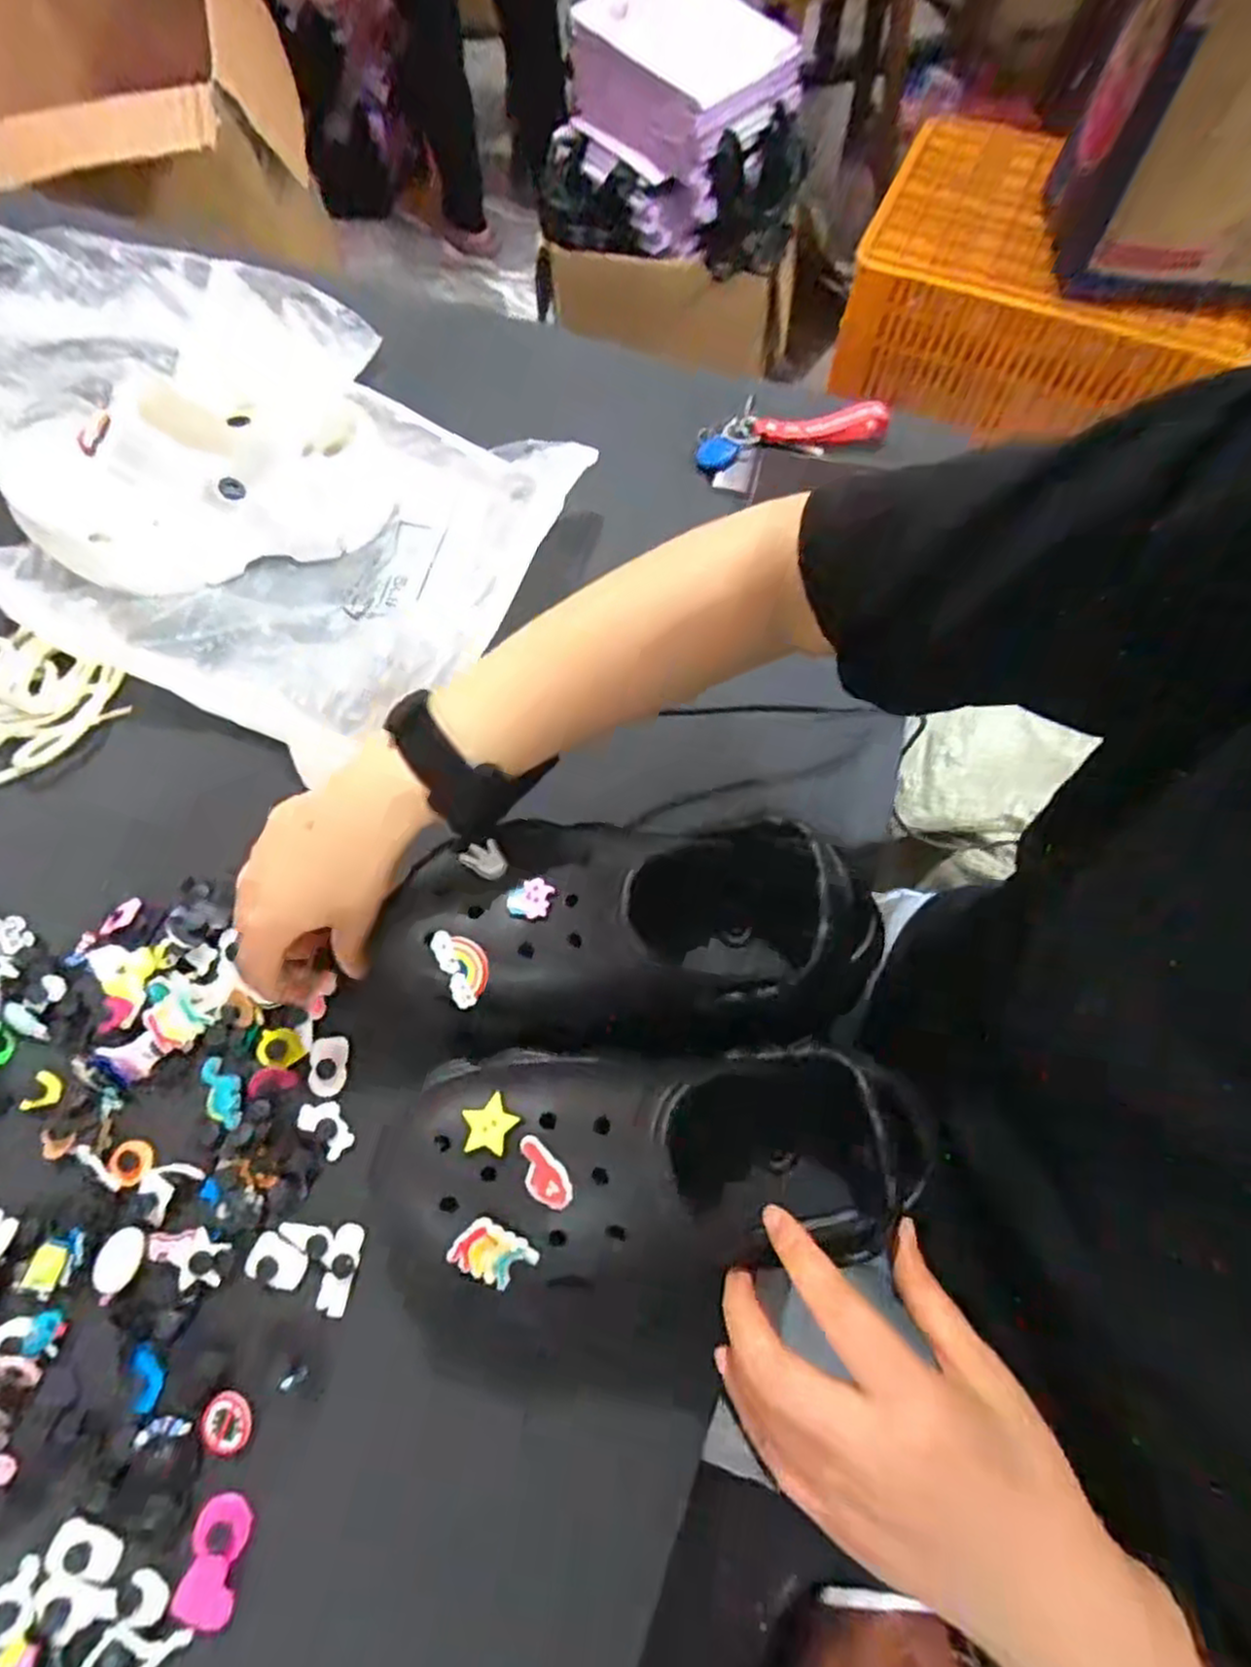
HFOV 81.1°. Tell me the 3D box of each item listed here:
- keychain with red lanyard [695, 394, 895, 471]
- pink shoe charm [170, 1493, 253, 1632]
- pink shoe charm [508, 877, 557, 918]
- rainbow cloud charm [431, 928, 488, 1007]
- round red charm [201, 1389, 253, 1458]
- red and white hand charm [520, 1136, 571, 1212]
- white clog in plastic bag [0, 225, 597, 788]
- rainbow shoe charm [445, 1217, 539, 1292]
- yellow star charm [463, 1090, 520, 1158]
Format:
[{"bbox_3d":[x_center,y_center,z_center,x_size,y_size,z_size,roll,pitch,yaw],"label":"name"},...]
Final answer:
[{"bbox_3d":[0.125,-0.307,0.557,0.140,0.021,0.042,-8,69,-2],"label":"keychain with red lanyard"},{"bbox_3d":[-0.189,0.335,0.337,0.027,0.004,0.046,8,69,4],"label":"pink shoe charm"},{"bbox_3d":[-0.047,0.031,0.360,0.021,0.004,0.020,16,70,7],"label":"pink shoe charm"},{"bbox_3d":[-0.078,0.064,0.355,0.021,0.004,0.038,-24,91,-5],"label":"rainbow cloud charm"},{"bbox_3d":[-0.193,0.286,0.353,0.022,0.004,0.027,-30,71,-10],"label":"round red charm"},{"bbox_3d":[-0.036,0.148,0.316,0.032,0.004,0.019,37,74,14],"label":"red and white hand charm"},{"bbox_3d":[-0.346,-0.317,0.534,0.573,0.101,0.325,38,74,14],"label":"white clog in plastic bag"},{"bbox_3d":[-0.058,0.183,0.316,0.031,0.004,0.028,39,100,-4],"label":"rainbow shoe charm"},{"bbox_3d":[-0.061,0.132,0.327,0.024,0.005,0.025,42,75,15],"label":"yellow star charm"}]

